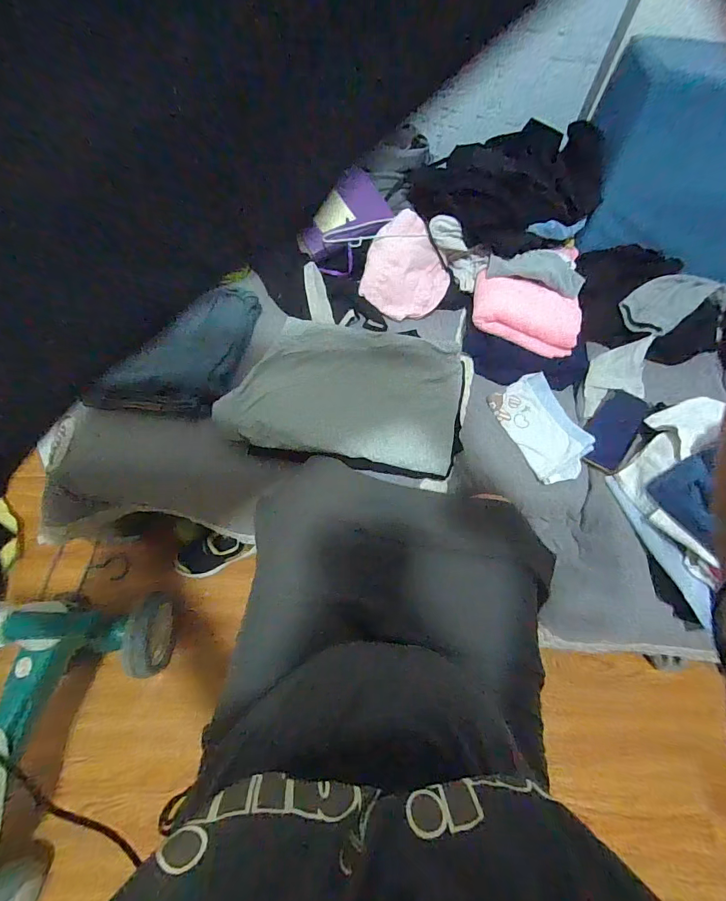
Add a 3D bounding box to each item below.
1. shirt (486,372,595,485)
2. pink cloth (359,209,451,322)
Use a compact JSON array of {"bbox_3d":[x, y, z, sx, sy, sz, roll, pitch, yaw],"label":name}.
[{"bbox_3d":[0.296,-0.039,0.665,0.110,0.025,0.179,-19,66,-13],"label":"shirt"},{"bbox_3d":[0.082,-0.329,0.747,0.166,0.042,0.166,38,96,-11],"label":"pink cloth"}]

